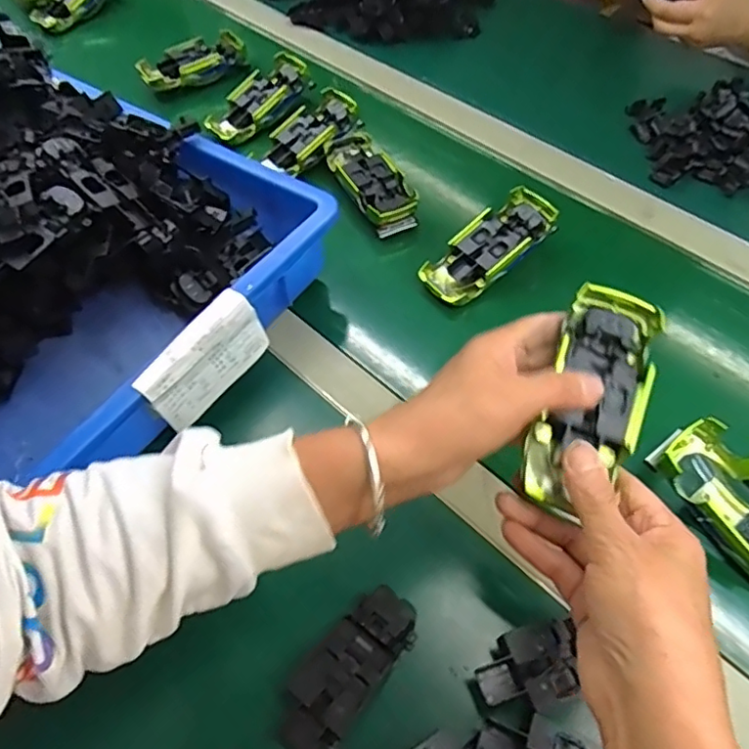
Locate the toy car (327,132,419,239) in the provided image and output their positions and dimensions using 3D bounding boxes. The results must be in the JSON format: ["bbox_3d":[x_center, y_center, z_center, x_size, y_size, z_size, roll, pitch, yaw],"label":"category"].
[{"bbox_3d":[-0.005,-0.199,0.602,0.058,0.027,0.132,-25,55,-11],"label":"toy car"}]

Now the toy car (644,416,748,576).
[{"bbox_3d":[0.249,0.094,0.390,0.058,0.041,0.131,-33,61,-20],"label":"toy car"}]

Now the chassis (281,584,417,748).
[{"bbox_3d":[-0.016,0.174,0.347,0.044,0.018,0.101,34,65,28],"label":"chassis"}]

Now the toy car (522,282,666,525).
[{"bbox_3d":[0.125,0.014,0.336,0.058,0.029,0.133,23,74,16],"label":"toy car"}]

